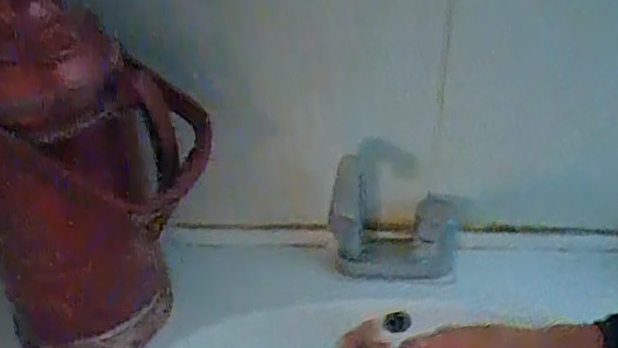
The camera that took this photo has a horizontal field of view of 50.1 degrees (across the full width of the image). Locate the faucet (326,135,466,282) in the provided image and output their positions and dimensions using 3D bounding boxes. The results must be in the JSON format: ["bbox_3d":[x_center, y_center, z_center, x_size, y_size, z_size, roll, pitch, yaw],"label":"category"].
[{"bbox_3d":[0.103,0.037,0.773,0.145,0.161,0.093,5,38,9],"label":"faucet"}]

